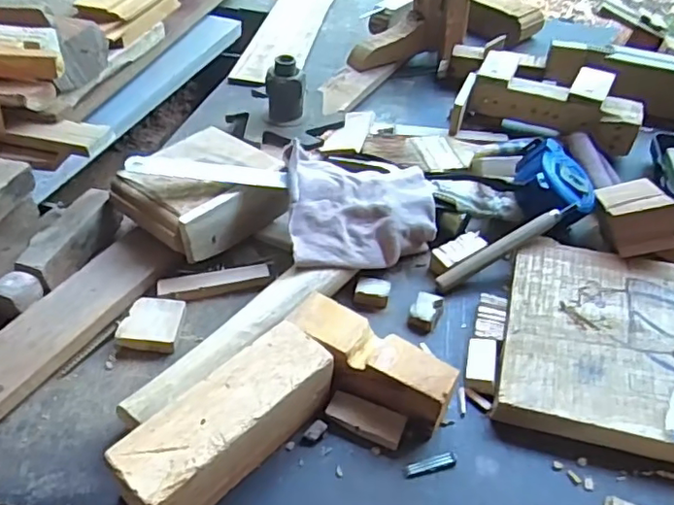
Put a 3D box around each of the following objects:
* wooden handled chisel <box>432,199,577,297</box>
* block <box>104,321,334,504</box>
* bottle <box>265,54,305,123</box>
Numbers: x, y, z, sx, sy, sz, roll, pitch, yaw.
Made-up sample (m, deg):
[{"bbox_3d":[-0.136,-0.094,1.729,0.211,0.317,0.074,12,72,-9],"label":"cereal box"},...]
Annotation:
[{"bbox_3d":[0.125,-0.006,0.437,0.120,0.008,0.015,-30,54,-8],"label":"wooden handled chisel"},{"bbox_3d":[-0.060,0.094,0.322,0.045,0.041,0.124,38,53,27],"label":"block"},{"bbox_3d":[-0.048,-0.147,0.547,0.034,0.061,0.030,6,46,-1],"label":"bottle"}]

